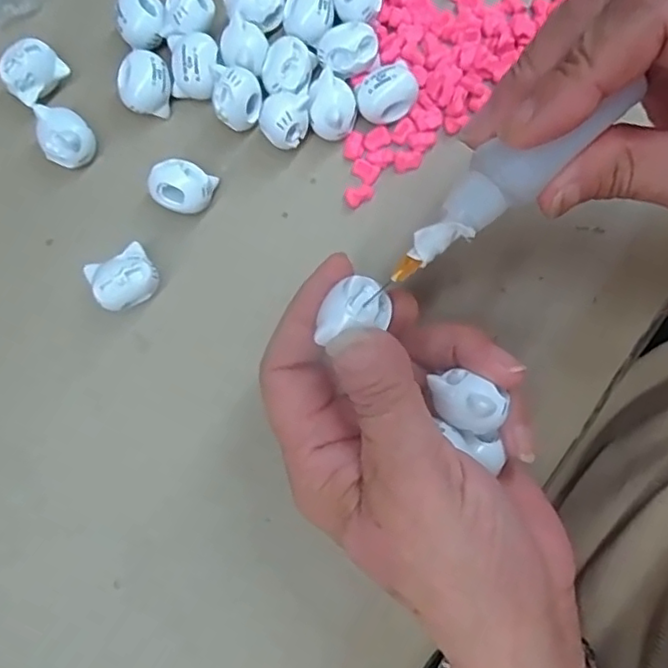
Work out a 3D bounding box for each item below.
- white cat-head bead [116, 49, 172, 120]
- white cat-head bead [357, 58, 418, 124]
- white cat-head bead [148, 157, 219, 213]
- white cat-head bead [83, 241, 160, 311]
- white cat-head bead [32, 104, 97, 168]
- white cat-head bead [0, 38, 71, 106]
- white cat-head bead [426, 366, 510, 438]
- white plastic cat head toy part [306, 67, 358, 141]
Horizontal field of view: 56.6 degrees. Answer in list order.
[{"bbox_3d":[-0.081,-0.109,0.270,0.025,0.014,0.025,0,92,-2],"label":"white cat-head bead"},{"bbox_3d":[0.022,-0.101,0.263,0.023,0.018,0.018,-19,80,-3],"label":"white cat-head bead"},{"bbox_3d":[-0.063,-0.061,0.261,0.025,0.020,0.019,15,80,3],"label":"white cat-head bead"},{"bbox_3d":[-0.085,-0.022,0.255,0.025,0.018,0.022,-31,81,-5],"label":"white cat-head bead"},{"bbox_3d":[-0.115,-0.083,0.266,0.021,0.020,0.025,-42,82,-7],"label":"white cat-head bead"},{"bbox_3d":[-0.131,-0.114,0.272,0.019,0.019,0.025,40,82,7],"label":"white cat-head bead"},{"bbox_3d":[0.044,0.023,0.205,0.024,0.014,0.016,28,81,5],"label":"white cat-head bead"},{"bbox_3d":[-0.001,-0.096,0.265,0.020,0.019,0.025,3,80,1],"label":"white plastic cat head toy part"}]

